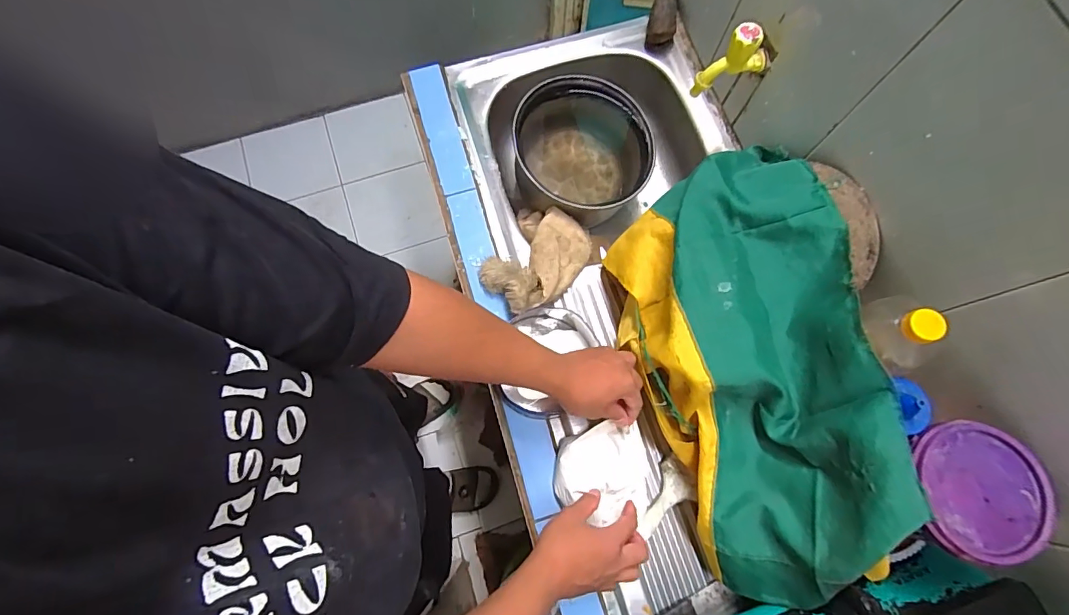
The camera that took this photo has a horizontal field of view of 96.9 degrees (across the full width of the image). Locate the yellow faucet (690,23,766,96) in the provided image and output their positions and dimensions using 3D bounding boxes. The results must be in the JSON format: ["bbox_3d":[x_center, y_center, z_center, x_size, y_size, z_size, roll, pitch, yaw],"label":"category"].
[{"bbox_3d":[0.281,-0.347,0.664,0.092,0.094,0.033,-24,76,-7],"label":"yellow faucet"}]

